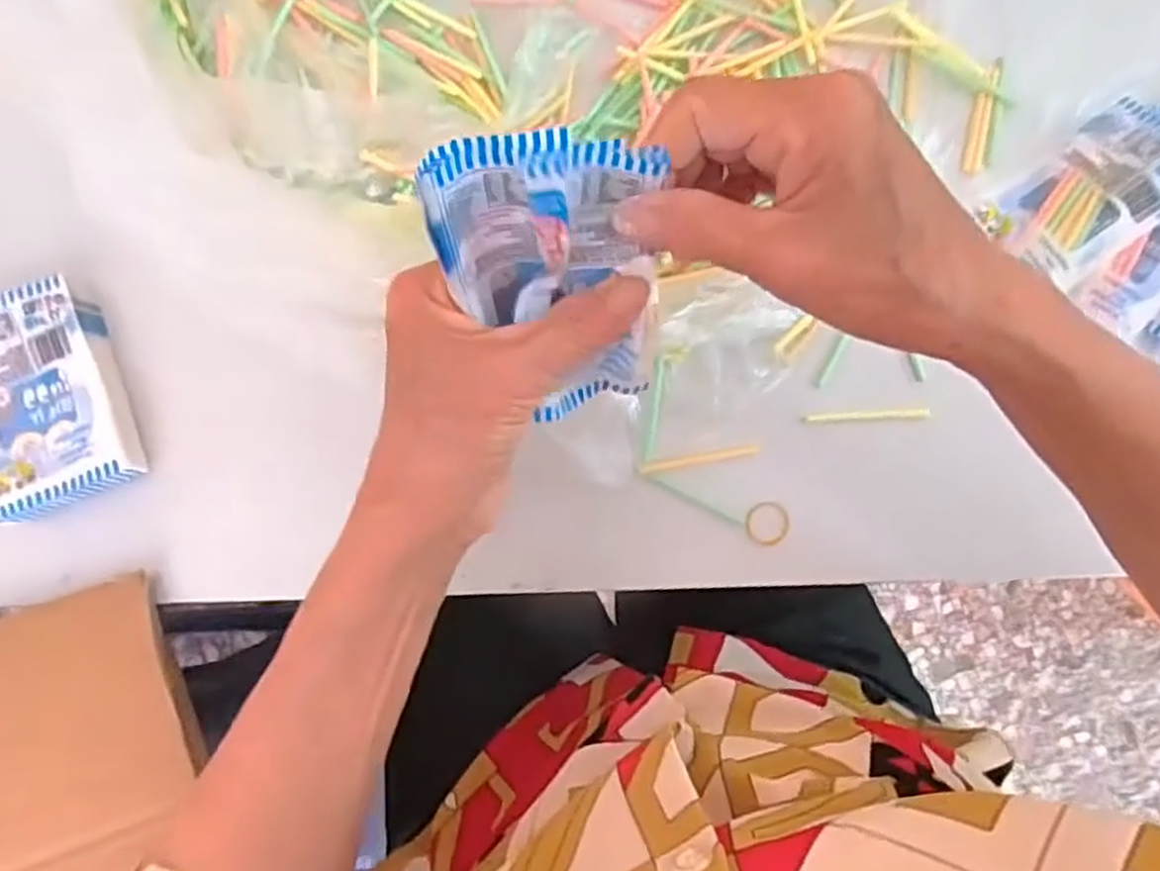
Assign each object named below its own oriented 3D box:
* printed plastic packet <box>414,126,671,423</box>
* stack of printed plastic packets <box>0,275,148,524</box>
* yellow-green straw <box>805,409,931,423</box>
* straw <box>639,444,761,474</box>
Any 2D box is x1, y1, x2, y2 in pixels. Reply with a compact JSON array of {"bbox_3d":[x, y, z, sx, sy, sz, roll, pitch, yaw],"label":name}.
[{"bbox_3d":[-0.011,-0.053,0.270,0.073,0.022,0.095,-5,127,-4],"label":"printed plastic packet"},{"bbox_3d":[-0.259,-0.018,0.377,0.071,0.019,0.106,-23,84,-3],"label":"stack of printed plastic packets"},{"bbox_3d":[0.141,-0.010,0.381,0.060,0.007,0.004,-3,84,-1],"label":"yellow-green straw"},{"bbox_3d":[0.059,0.011,0.381,0.059,0.004,0.006,-9,84,-2],"label":"straw"}]

